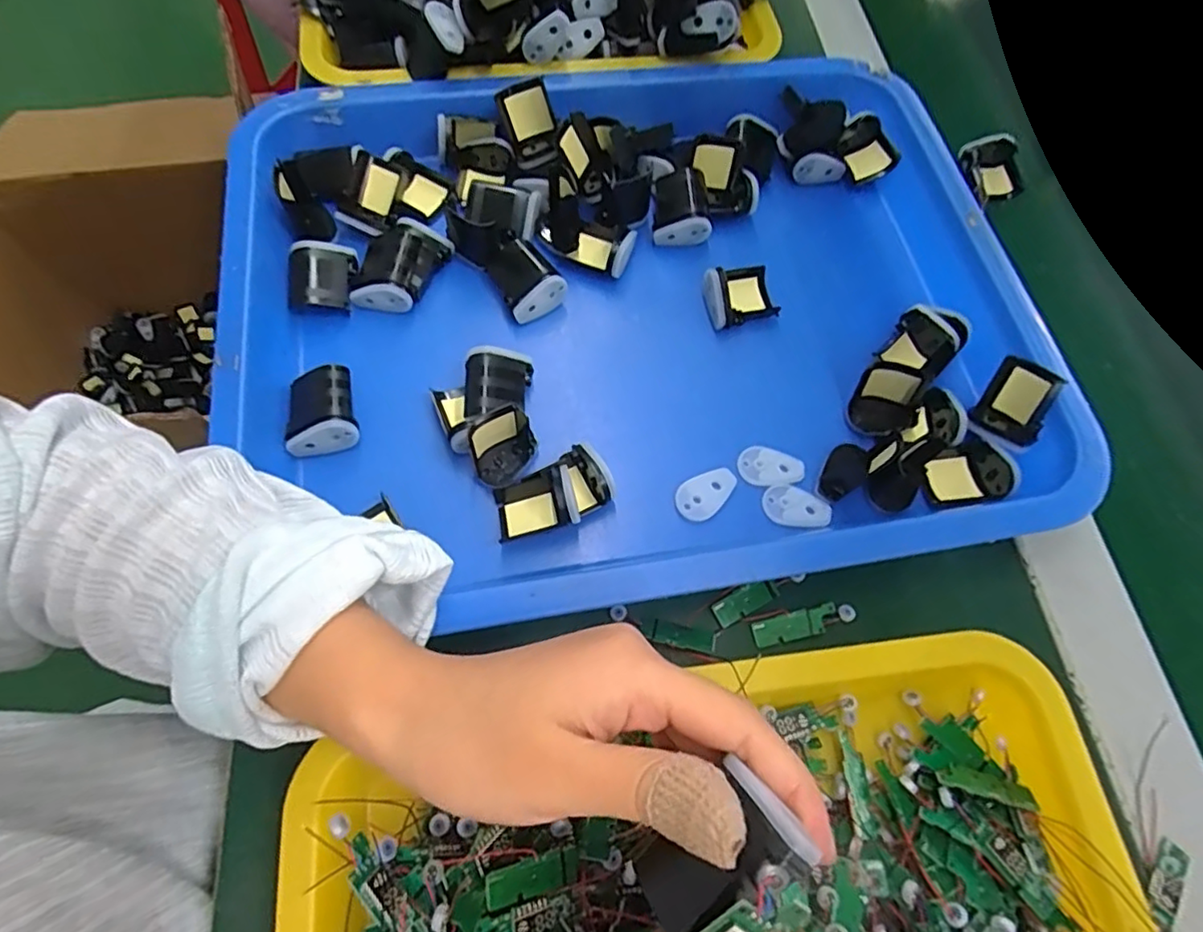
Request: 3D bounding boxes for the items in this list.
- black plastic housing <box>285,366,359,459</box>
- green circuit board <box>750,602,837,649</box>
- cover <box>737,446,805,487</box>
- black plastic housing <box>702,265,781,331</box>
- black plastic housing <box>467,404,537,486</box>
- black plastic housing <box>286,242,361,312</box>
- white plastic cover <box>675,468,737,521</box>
[{"bbox_3d":[-0.147,-0.029,0.321,0.036,0.024,0.041,-14,69,-9],"label":"black plastic housing"},{"bbox_3d":[0.096,0.079,0.303,0.043,0.004,0.013,-12,69,-8],"label":"green circuit board"},{"bbox_3d":[0.092,0.001,0.330,0.035,0.004,0.021,15,68,3],"label":"cover"},{"bbox_3d":[0.083,-0.103,0.365,0.044,0.019,0.035,-16,69,-10],"label":"black plastic housing"},{"bbox_3d":[-0.050,-0.011,0.309,0.033,0.037,0.030,-15,69,-9],"label":"black plastic housing"},{"bbox_3d":[-0.162,-0.109,0.355,0.037,0.018,0.038,-6,68,-6],"label":"black plastic housing"},{"bbox_3d":[0.056,0.015,0.322,0.036,0.004,0.022,-28,72,-14],"label":"white plastic cover"}]

